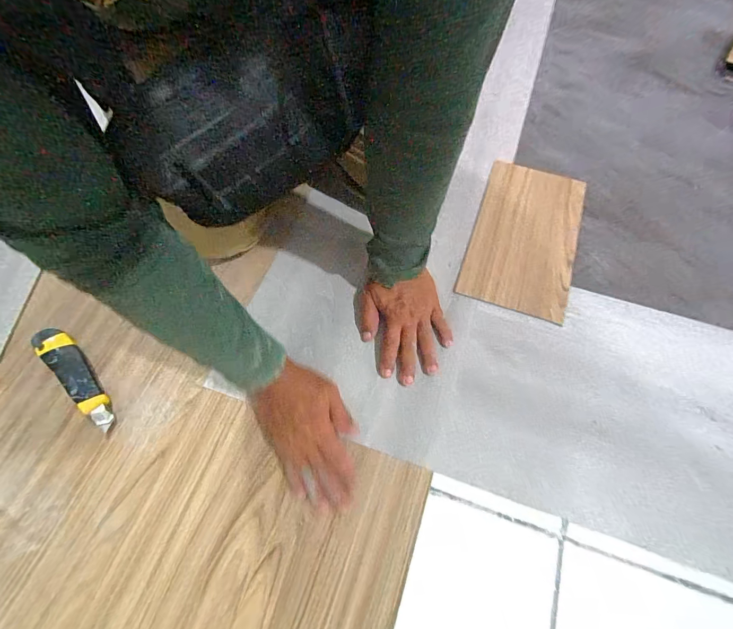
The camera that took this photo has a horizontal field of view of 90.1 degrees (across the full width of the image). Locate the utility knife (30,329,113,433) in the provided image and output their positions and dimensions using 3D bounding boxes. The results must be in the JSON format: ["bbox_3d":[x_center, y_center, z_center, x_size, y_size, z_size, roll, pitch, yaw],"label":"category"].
[{"bbox_3d":[-0.370,0.074,0.466,0.168,0.018,0.037,40,71,17],"label":"utility knife"}]

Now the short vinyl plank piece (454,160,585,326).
[{"bbox_3d":[0.245,-0.125,0.565,0.152,0.010,0.272,19,66,8],"label":"short vinyl plank piece"}]

